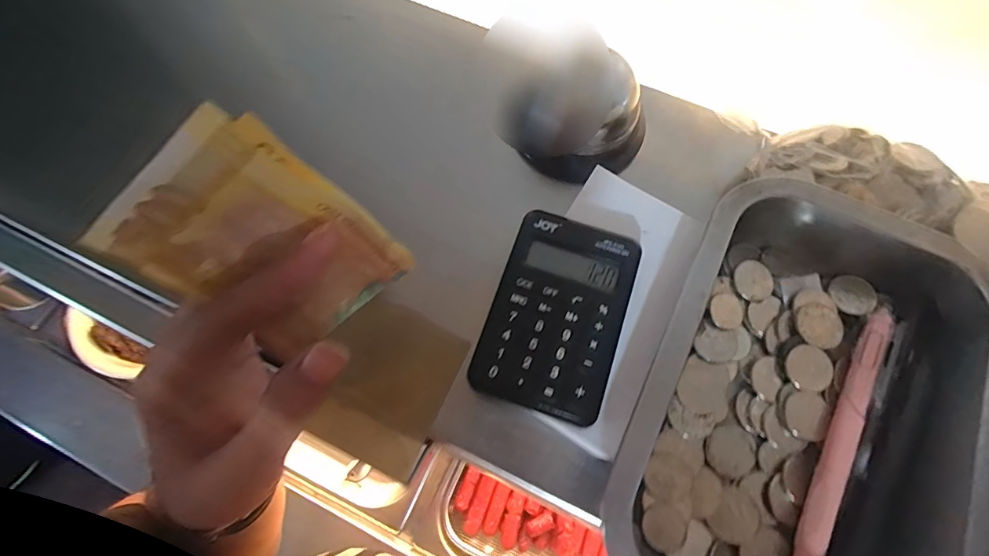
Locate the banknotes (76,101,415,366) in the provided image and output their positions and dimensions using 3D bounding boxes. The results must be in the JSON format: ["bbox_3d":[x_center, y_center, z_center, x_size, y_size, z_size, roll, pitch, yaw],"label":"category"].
[{"bbox_3d":[-0.081,-0.009,0.158,0.070,0.081,0.009,-32,41,15],"label":"banknotes"}]

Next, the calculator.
[{"bbox_3d":[0.031,0.016,0.214,0.061,0.007,0.093,19,71,7],"label":"calculator"}]

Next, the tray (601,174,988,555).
[{"bbox_3d":[0.138,0.062,0.206,0.137,0.044,0.210,25,72,9],"label":"tray"}]

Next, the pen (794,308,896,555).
[{"bbox_3d":[0.160,0.075,0.208,0.011,0.015,0.131,27,72,9],"label":"pen"}]

